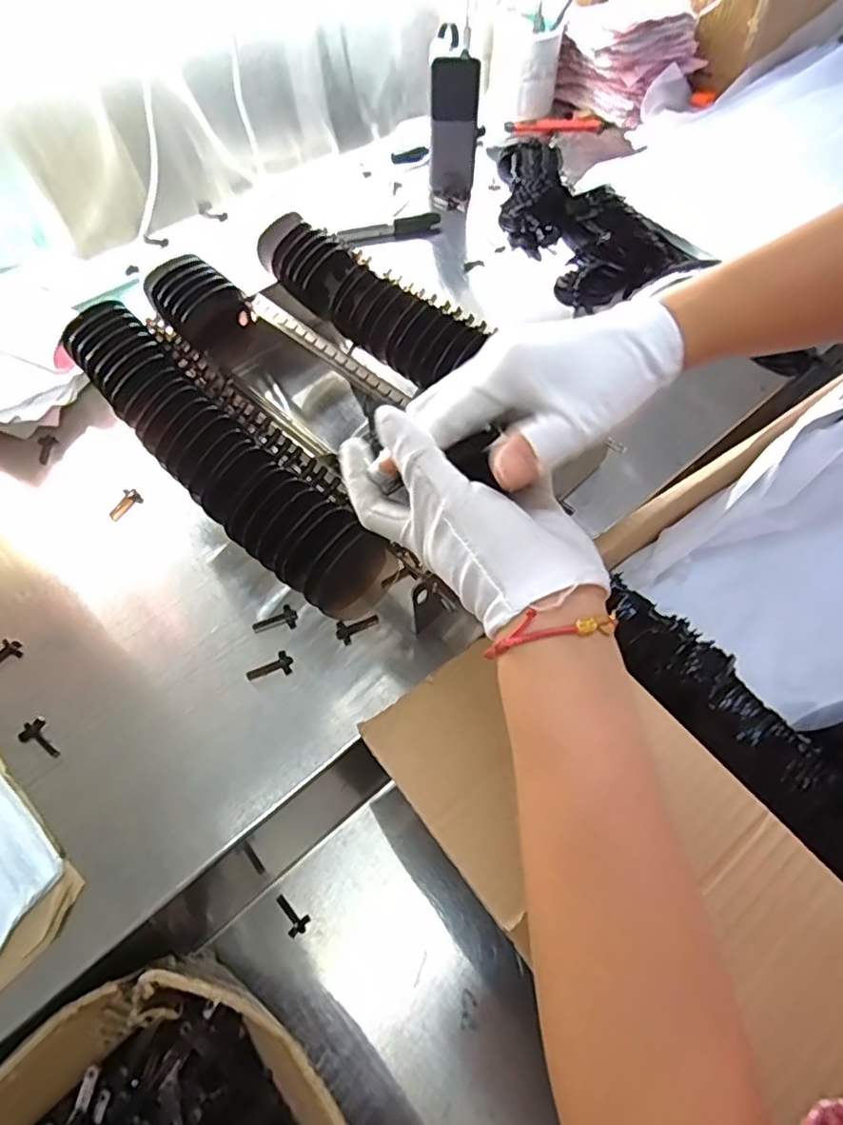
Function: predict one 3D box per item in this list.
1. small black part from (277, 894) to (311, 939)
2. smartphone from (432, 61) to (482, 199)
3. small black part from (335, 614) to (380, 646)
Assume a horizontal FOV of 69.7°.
[{"bbox_3d":[-0.097,0.261,0.446,0.030,0.004,0.017,32,63,20],"label":"small black part"},{"bbox_3d":[0.038,-0.484,0.681,0.051,0.128,0.009,-1,49,1],"label":"smartphone"},{"bbox_3d":[-0.044,0.043,0.412,0.030,0.005,0.016,-30,62,-17],"label":"small black part"}]

